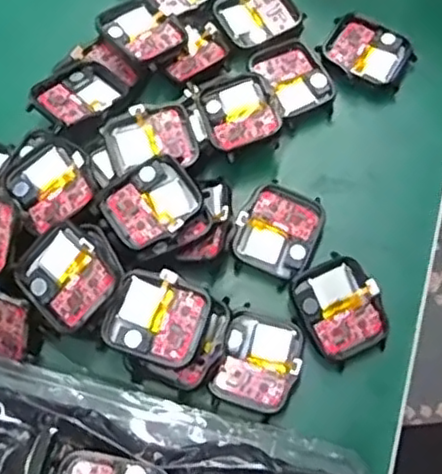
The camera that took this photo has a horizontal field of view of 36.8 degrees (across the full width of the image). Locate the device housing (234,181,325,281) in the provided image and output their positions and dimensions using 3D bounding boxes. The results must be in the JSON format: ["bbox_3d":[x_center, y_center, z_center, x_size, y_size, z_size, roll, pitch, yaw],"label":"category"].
[{"bbox_3d":[0.028,-0.003,0.321,0.036,0.012,0.042,23,71,9],"label":"device housing"}]

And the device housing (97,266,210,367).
[{"bbox_3d":[-0.027,0.034,0.285,0.040,0.008,0.036,20,70,8],"label":"device housing"}]

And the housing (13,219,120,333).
[{"bbox_3d":[-0.067,0.016,0.288,0.037,0.008,0.040,-46,74,6],"label":"housing"}]

